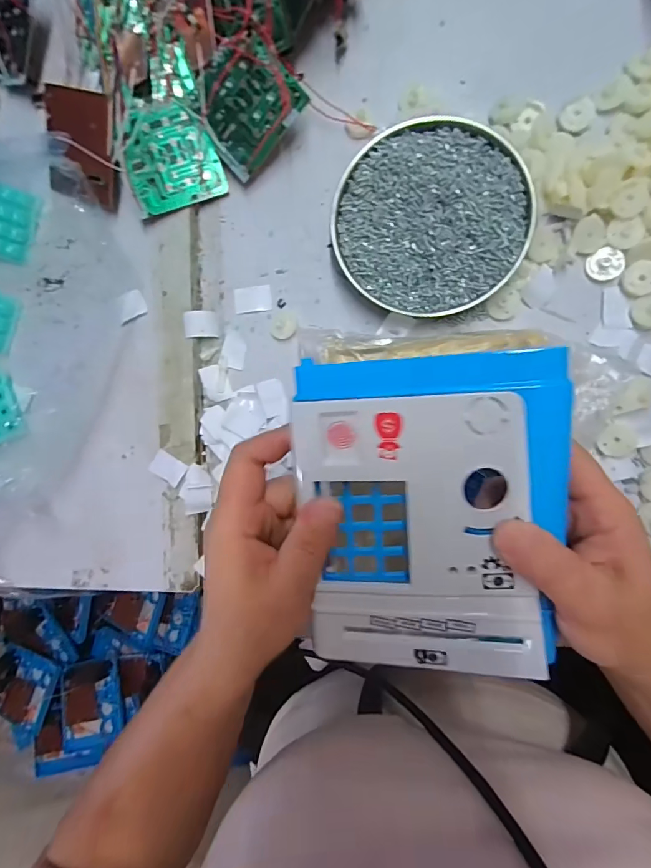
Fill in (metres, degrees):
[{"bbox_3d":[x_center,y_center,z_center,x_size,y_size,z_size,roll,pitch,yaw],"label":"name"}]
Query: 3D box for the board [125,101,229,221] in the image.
[{"bbox_3d":[-0.120,-0.214,0.322,0.069,0.006,0.072,-18,105,-5],"label":"board"}]

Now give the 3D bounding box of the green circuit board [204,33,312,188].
[{"bbox_3d":[-0.060,-0.241,0.307,0.066,0.009,0.073,45,112,-6],"label":"green circuit board"}]

